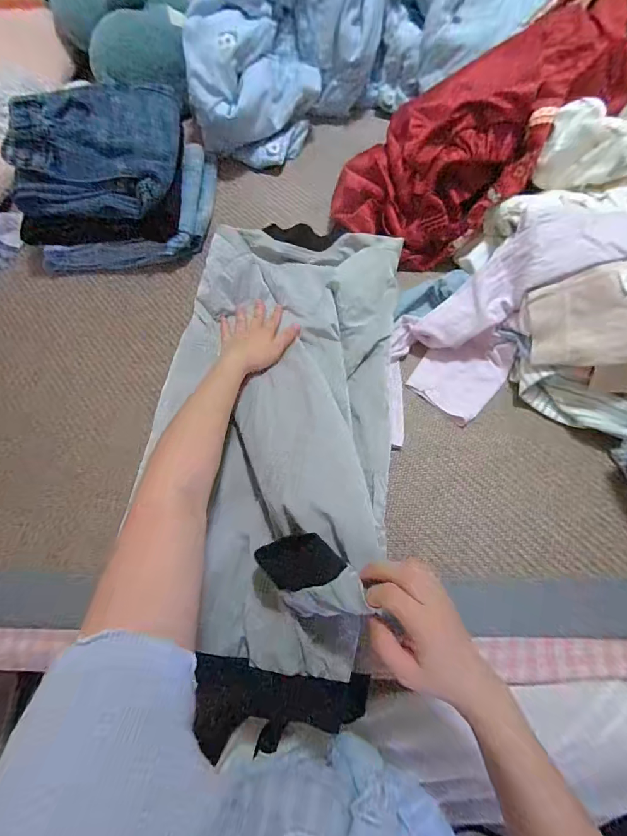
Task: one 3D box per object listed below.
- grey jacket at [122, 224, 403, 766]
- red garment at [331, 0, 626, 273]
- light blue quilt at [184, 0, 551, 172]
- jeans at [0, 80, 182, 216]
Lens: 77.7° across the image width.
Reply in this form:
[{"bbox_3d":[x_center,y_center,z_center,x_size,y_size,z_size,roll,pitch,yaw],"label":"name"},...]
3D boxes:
[{"bbox_3d":[-0.042,-0.018,0.480,0.305,0.117,0.637,1,65,-1],"label":"grey jacket"},{"bbox_3d":[0.252,-0.432,0.599,0.414,0.203,0.231,-36,69,-11],"label":"red garment"},{"bbox_3d":[0.036,-0.732,0.713,0.550,0.241,0.345,-18,67,-4],"label":"light blue quilt"},{"bbox_3d":[-0.346,-0.437,0.635,0.250,0.095,0.189,-6,66,1],"label":"jeans"}]

